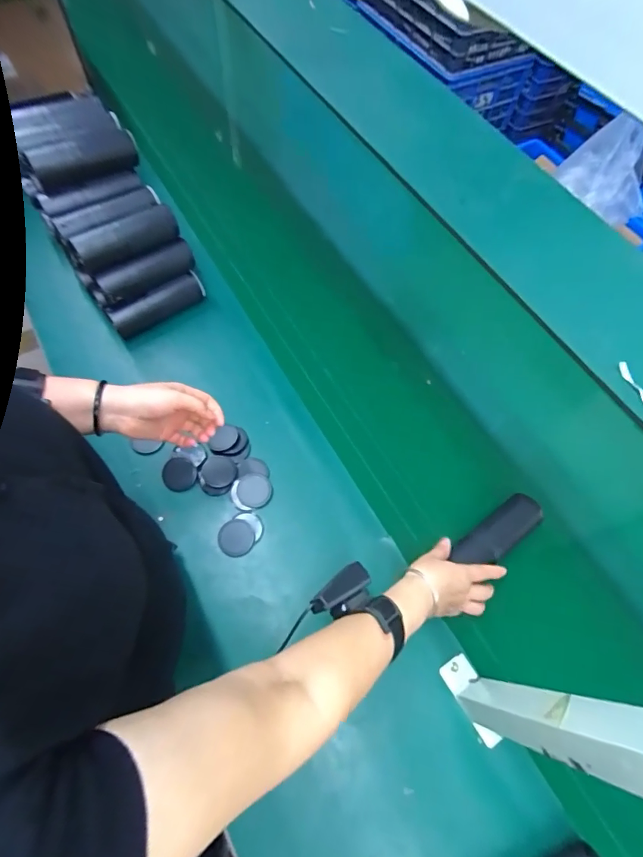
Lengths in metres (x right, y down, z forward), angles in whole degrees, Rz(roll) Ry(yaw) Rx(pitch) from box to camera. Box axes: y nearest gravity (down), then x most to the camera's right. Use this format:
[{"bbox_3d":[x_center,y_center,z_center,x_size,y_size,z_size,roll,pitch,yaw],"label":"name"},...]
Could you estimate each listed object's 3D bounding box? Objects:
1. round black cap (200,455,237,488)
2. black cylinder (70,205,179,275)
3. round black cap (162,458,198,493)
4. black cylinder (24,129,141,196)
[{"bbox_3d":[-0.157,0.066,0.657,0.053,0.006,0.049,1,64,-3],"label":"round black cap"},{"bbox_3d":[-0.318,-0.315,0.700,0.172,0.040,0.044,-35,71,-19],"label":"black cylinder"},{"bbox_3d":[-0.216,0.071,0.653,0.050,0.008,0.050,1,75,-3],"label":"round black cap"},{"bbox_3d":[-0.389,-0.447,0.706,0.172,0.053,0.048,-25,68,-15],"label":"black cylinder"}]

